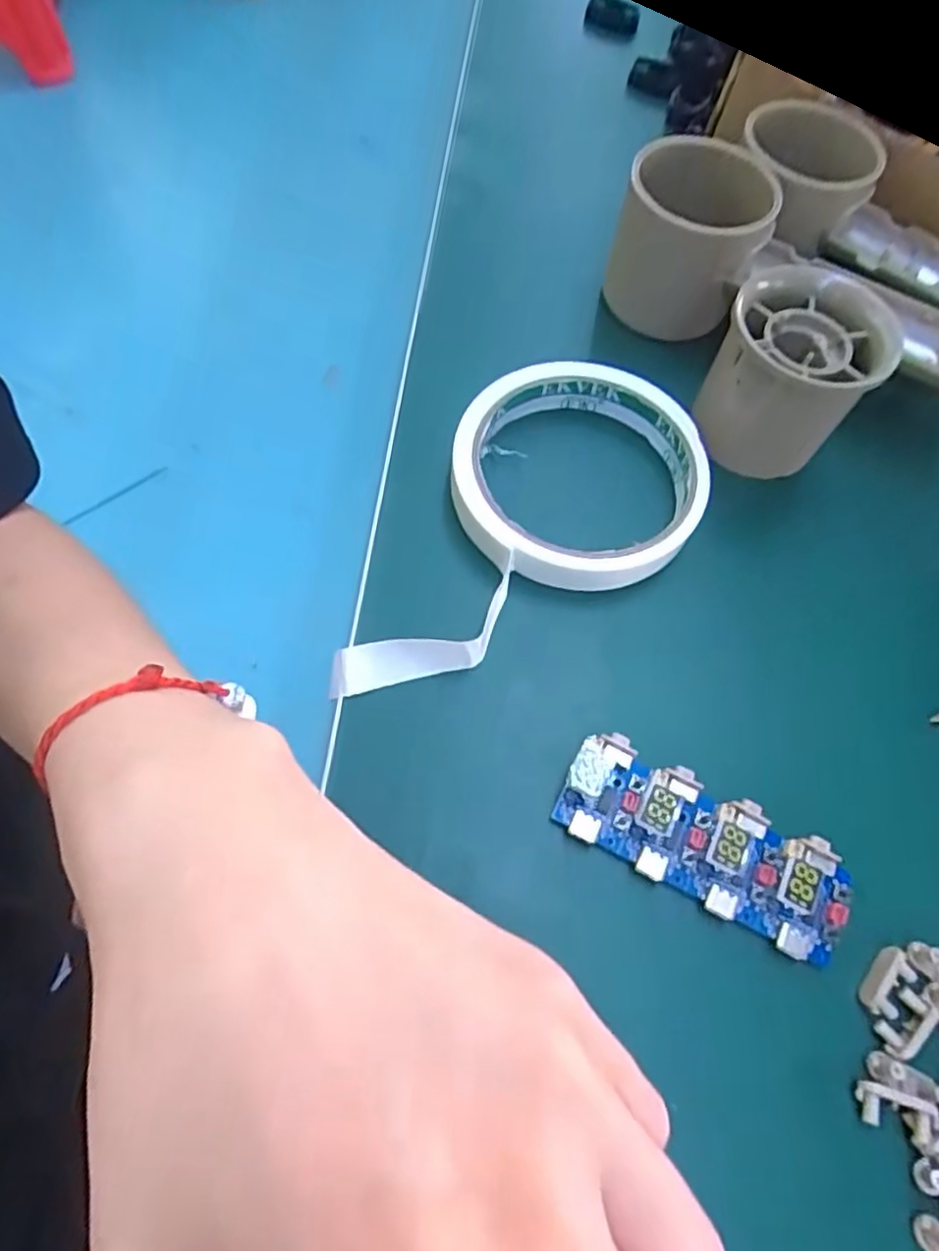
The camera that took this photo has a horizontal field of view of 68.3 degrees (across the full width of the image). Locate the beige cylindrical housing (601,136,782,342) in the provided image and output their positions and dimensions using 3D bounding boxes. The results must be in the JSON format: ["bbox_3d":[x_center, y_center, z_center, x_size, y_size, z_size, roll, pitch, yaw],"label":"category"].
[{"bbox_3d":[0.088,-0.156,0.281,0.056,0.055,0.058,19,64,6],"label":"beige cylindrical housing"}]

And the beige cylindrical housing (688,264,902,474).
[{"bbox_3d":[0.118,-0.091,0.259,0.055,0.060,0.045,23,65,5],"label":"beige cylindrical housing"}]

